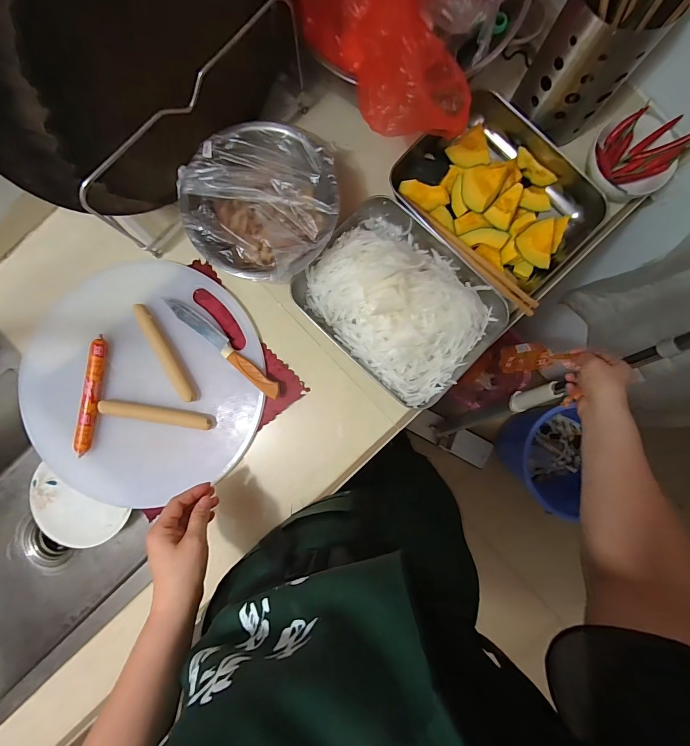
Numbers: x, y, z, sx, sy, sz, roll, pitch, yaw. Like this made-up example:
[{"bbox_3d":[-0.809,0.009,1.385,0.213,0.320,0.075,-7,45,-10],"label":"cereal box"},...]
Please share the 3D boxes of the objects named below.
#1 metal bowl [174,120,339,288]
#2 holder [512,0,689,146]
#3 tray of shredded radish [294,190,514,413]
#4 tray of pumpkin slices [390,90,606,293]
[{"bbox_3d":[-0.108,-0.215,0.474,0.194,0.084,0.185,0,88,1],"label":"metal bowl"},{"bbox_3d":[0.289,-0.377,0.424,0.107,0.150,0.083,40,89,2],"label":"holder"},{"bbox_3d":[0.074,-0.097,0.476,0.255,0.064,0.199,44,89,2],"label":"tray of shredded radish"},{"bbox_3d":[0.220,-0.250,0.496,0.270,0.050,0.200,39,89,2],"label":"tray of pumpkin slices"}]

